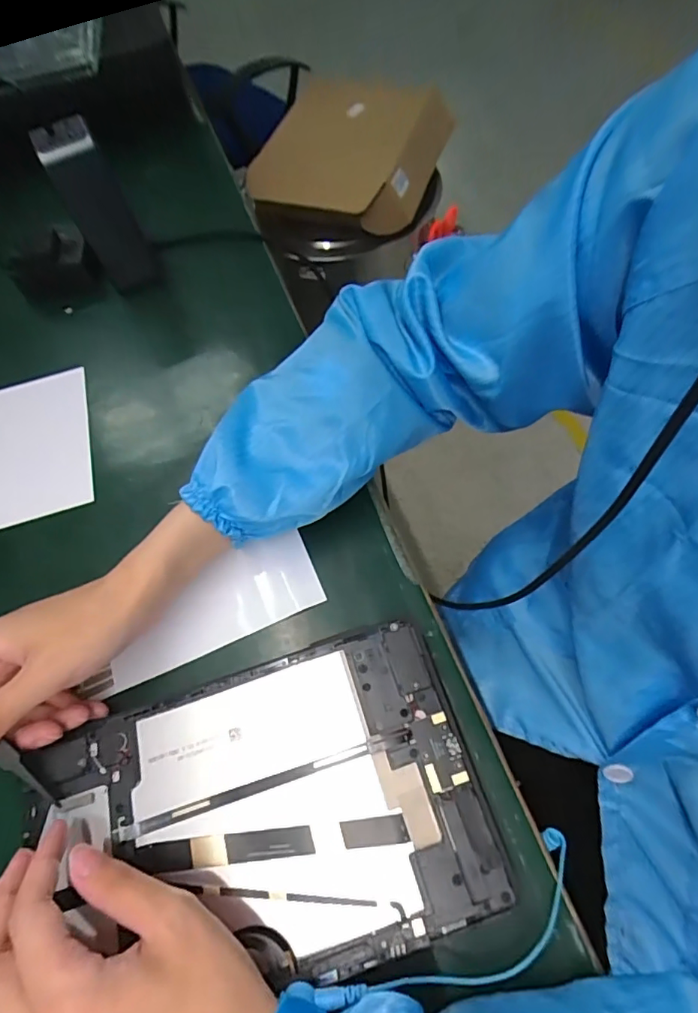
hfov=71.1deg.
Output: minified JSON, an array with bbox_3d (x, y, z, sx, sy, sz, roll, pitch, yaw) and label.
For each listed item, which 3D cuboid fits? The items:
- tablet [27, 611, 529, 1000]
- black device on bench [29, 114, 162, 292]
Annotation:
[{"bbox_3d":[-0.048,0.161,0.261,0.225,0.015,0.146,-15,62,-6],"label":"tablet"},{"bbox_3d":[-0.226,-0.268,0.454,0.053,0.138,0.046,-23,63,-8],"label":"black device on bench"}]

